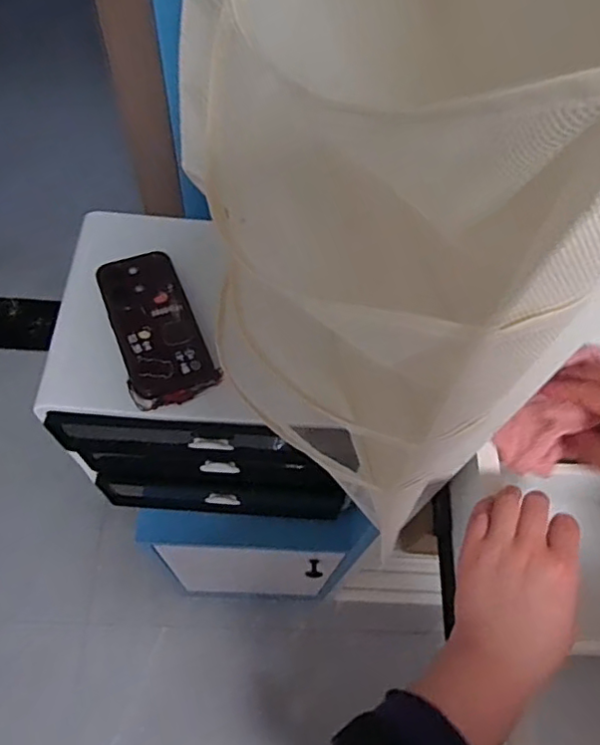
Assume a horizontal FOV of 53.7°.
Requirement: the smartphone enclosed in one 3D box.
[{"bbox_3d":[-0.148,-0.053,0.597,0.078,0.018,0.159,-20,65,-14],"label":"smartphone"}]

